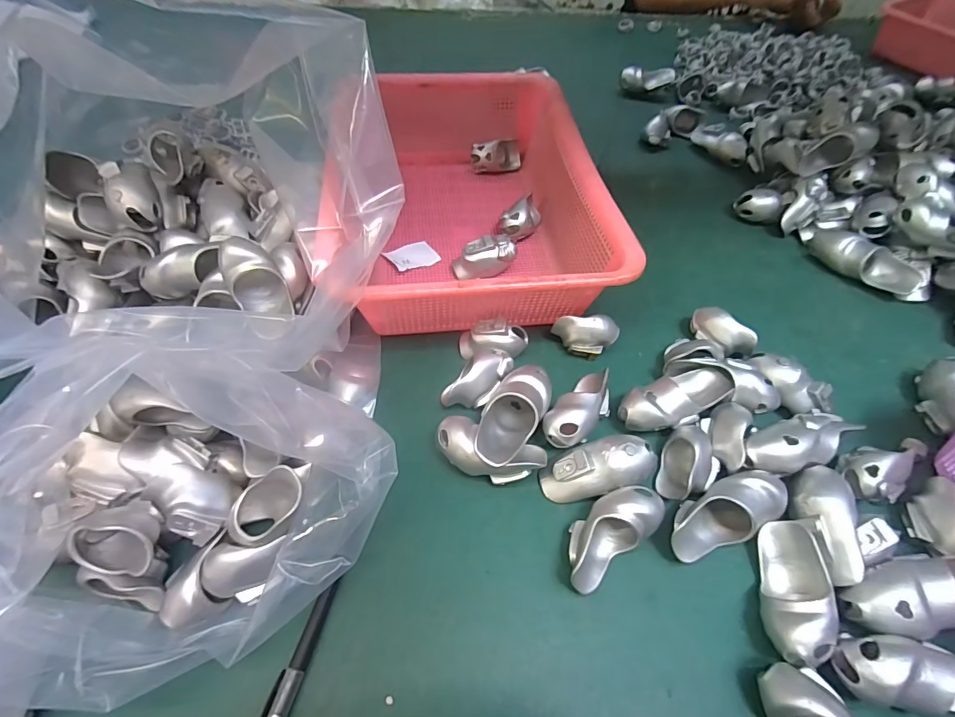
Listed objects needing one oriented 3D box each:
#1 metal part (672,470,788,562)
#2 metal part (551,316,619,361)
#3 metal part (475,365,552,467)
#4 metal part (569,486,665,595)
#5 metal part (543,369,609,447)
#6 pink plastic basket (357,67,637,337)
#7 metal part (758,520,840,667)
[{"bbox_3d":[0.168,0.106,0.305,0.087,0.033,0.037,-21,59,-17],"label":"metal part"},{"bbox_3d":[0.097,-0.019,0.402,0.056,0.033,0.026,4,55,0],"label":"metal part"},{"bbox_3d":[0.026,0.046,0.343,0.041,0.038,0.092,22,57,12],"label":"metal part"},{"bbox_3d":[0.086,0.114,0.295,0.073,0.032,0.035,-32,63,-23],"label":"metal part"},{"bbox_3d":[0.082,0.040,0.354,0.034,0.034,0.079,36,61,20],"label":"metal part"},{"bbox_3d":[0.001,-0.171,0.467,0.226,0.090,0.354,-3,55,-5],"label":"pink plastic basket"},{"bbox_3d":[0.195,0.145,0.281,0.031,0.035,0.078,13,55,6],"label":"metal part"}]

